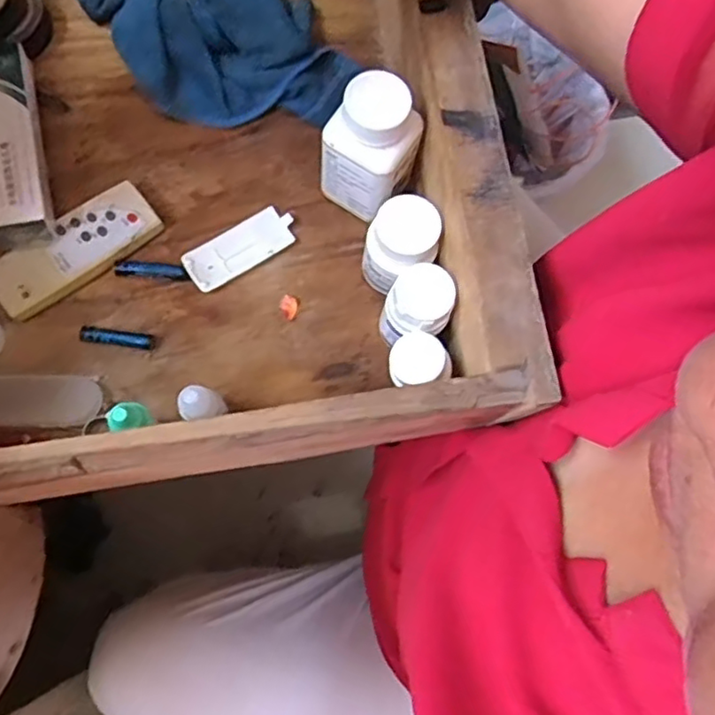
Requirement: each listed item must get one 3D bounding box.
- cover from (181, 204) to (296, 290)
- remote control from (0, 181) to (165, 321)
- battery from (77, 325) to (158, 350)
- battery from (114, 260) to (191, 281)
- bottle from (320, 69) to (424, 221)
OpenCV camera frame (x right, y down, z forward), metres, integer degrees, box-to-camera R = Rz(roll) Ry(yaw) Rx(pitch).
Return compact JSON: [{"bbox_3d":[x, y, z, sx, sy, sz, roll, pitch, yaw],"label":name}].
[{"bbox_3d":[-0.073,-0.069,0.398,0.071,0.010,0.029,-33,80,-8],"label":"cover"},{"bbox_3d":[-0.169,-0.065,0.382,0.101,0.016,0.039,-39,80,-9],"label":"remote control"},{"bbox_3d":[-0.142,-0.012,0.376,0.043,0.008,0.010,8,77,1],"label":"battery"},{"bbox_3d":[-0.125,-0.053,0.387,0.044,0.008,0.009,4,77,0],"label":"battery"},{"bbox_3d":[0.009,-0.118,0.370,0.051,0.086,0.048,24,78,5],"label":"bottle"}]

